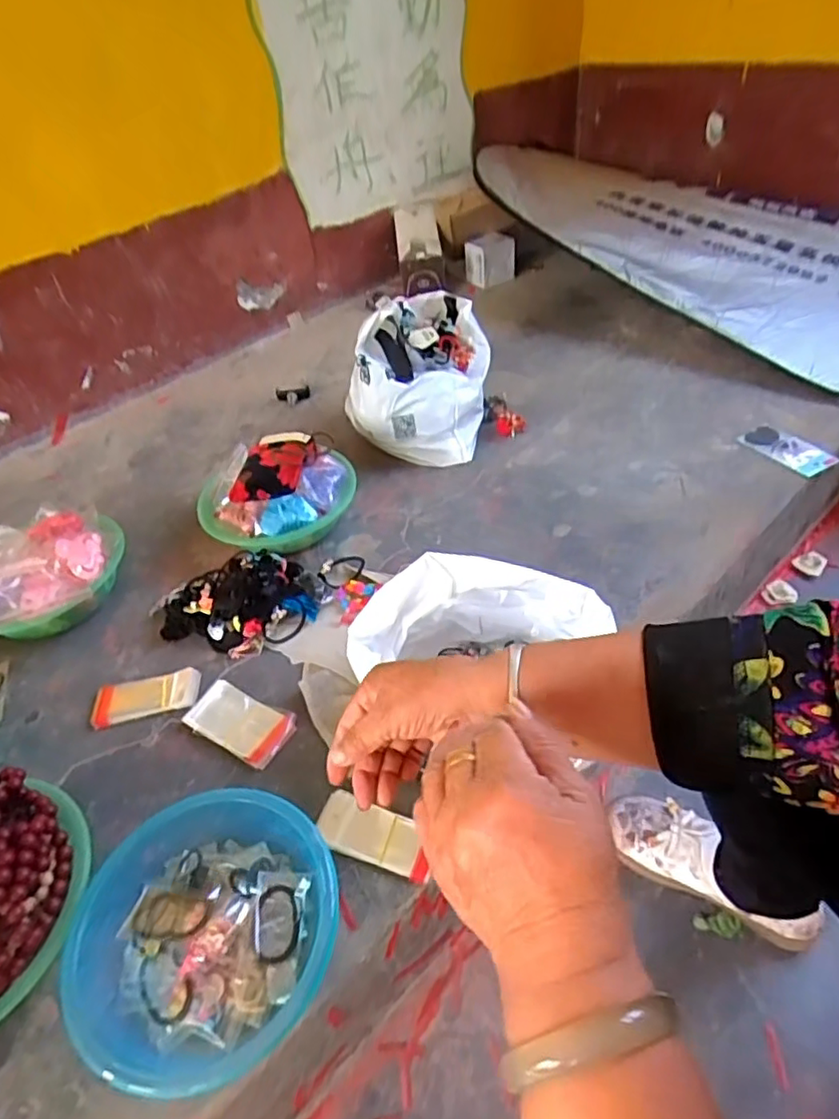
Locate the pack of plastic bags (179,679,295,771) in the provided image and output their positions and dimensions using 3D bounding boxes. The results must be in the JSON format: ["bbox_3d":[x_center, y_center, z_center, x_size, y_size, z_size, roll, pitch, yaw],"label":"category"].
[{"bbox_3d":[-0.206,0.190,0.738,0.126,0.023,0.069,19,50,25],"label":"pack of plastic bags"}]

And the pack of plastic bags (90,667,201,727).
[{"bbox_3d":[-0.339,0.170,0.785,0.126,0.018,0.055,-13,44,-5],"label":"pack of plastic bags"}]

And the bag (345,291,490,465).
[{"bbox_3d":[0.006,-0.347,1.134,0.221,0.195,0.319,2,45,10],"label":"bag"}]

